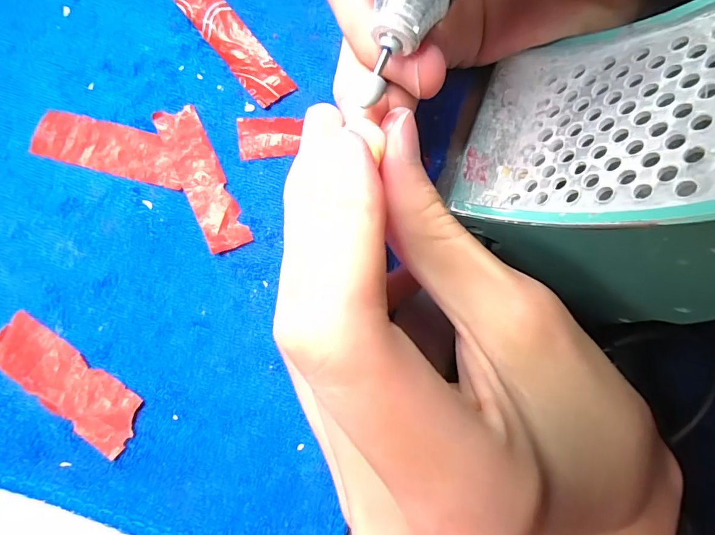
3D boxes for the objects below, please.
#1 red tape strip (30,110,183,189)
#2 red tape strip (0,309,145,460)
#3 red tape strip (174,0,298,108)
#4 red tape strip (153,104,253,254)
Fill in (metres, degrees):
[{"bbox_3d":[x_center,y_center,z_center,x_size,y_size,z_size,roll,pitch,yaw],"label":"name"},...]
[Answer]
[{"bbox_3d":[-0.093,-0.045,0.160,0.057,0.004,0.020,13,79,2],"label":"red tape strip"},{"bbox_3d":[-0.098,0.038,0.143,0.058,0.004,0.019,33,74,7],"label":"red tape strip"},{"bbox_3d":[-0.048,-0.089,0.167,0.017,0.008,0.058,-38,81,-7],"label":"red tape strip"},{"bbox_3d":[-0.058,-0.033,0.159,0.015,0.004,0.058,-25,81,-5],"label":"red tape strip"}]

